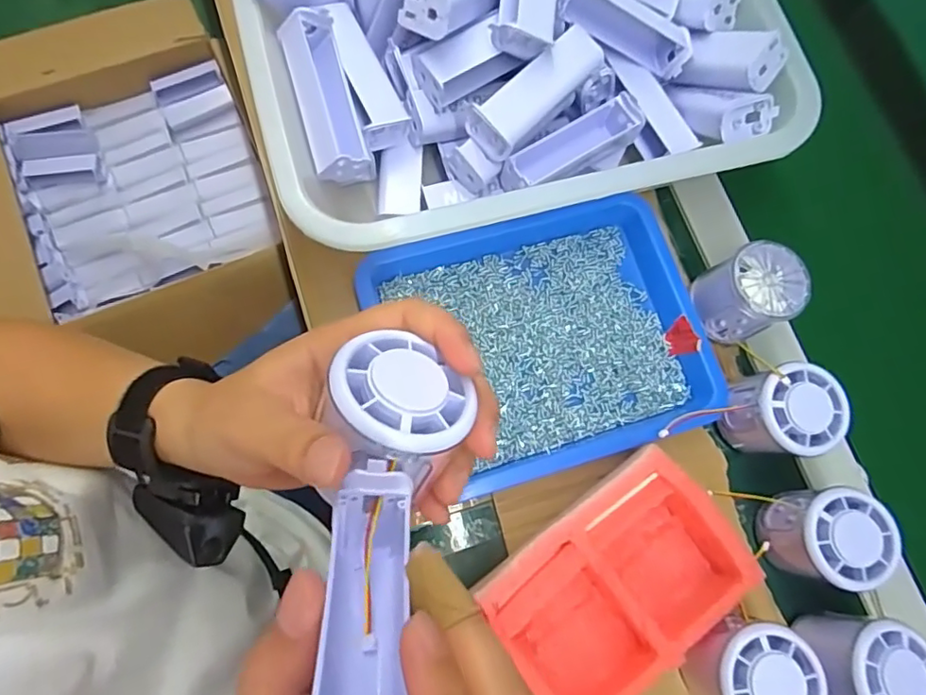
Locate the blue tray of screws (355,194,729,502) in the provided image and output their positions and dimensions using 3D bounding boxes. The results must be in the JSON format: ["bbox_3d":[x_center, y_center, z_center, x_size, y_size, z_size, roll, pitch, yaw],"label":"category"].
[{"bbox_3d":[0.058,-0.005,0.391,0.212,0.032,0.168,-15,77,-9],"label":"blue tray of screws"}]

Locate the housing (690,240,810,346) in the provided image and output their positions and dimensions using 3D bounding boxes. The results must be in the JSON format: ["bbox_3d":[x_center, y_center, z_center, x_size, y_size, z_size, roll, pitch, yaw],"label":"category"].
[{"bbox_3d":[0.198,-0.037,0.396,0.060,0.051,0.056,-22,78,-10],"label":"housing"}]

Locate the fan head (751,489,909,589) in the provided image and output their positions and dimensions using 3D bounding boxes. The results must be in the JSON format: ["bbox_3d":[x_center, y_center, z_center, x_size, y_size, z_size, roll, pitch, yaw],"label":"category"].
[{"bbox_3d":[0.224,0.117,0.352,0.060,0.049,0.057,10,75,-2],"label":"fan head"}]

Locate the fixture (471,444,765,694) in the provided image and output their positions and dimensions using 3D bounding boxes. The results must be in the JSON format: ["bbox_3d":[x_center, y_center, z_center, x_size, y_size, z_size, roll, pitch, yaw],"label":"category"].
[{"bbox_3d":[0.088,0.139,0.337,0.143,0.046,0.096,-35,81,-12],"label":"fixture"}]

